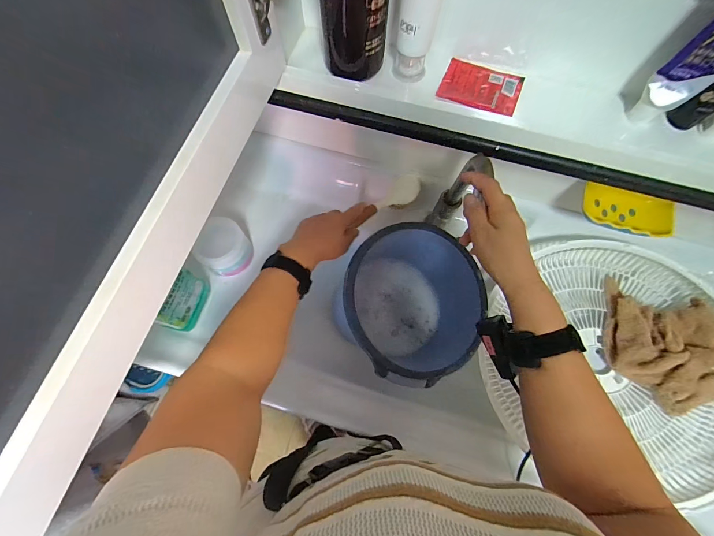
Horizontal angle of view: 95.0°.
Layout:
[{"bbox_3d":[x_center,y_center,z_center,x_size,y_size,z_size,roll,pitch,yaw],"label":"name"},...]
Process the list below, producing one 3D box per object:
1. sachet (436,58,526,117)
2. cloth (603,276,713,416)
[{"bbox_3d":[0.142,-0.208,0.376,0.087,0.010,0.062,22,72,7],"label":"sachet"},{"bbox_3d":[0.470,0.118,0.498,0.167,0.080,0.168,25,73,8],"label":"cloth"}]

